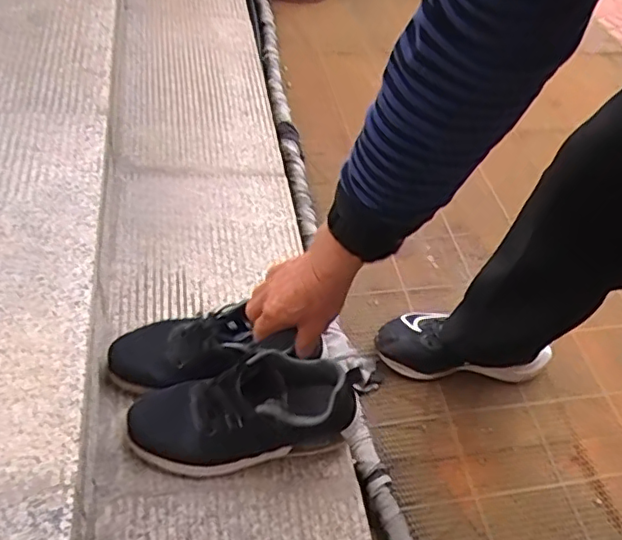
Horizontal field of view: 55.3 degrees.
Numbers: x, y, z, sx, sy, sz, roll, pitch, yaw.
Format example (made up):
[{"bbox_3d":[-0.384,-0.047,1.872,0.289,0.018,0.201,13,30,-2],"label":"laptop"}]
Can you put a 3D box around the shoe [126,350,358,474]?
[{"bbox_3d":[-0.079,0.166,0.692,0.250,0.100,0.090,-5,50,-12],"label":"shoe"}]

